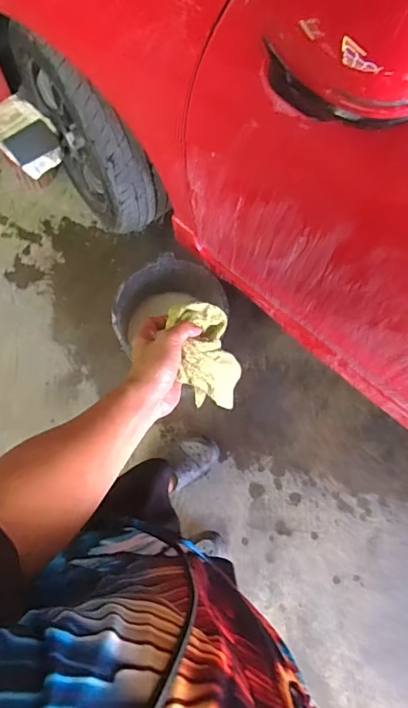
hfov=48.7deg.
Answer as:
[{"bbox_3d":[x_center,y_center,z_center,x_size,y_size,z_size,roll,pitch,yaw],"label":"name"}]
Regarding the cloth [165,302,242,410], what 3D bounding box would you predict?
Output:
[{"bbox_3d":[0.009,0.007,0.628,0.087,0.158,0.123,-12,77,-4],"label":"cloth"}]

